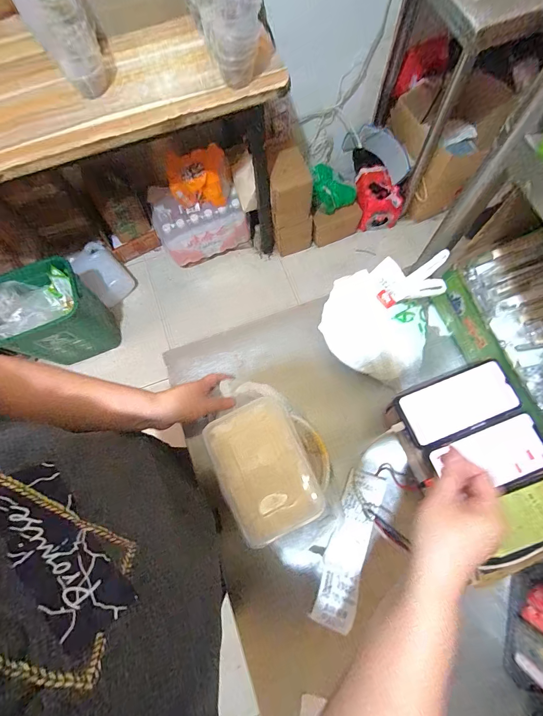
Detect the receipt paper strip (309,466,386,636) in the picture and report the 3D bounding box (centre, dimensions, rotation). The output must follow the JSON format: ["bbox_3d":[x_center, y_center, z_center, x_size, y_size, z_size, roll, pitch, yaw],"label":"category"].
[{"bbox_3d":[0.120,0.283,0.501,0.059,0.036,0.213,20,76,7],"label":"receipt paper strip"}]

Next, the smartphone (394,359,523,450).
[{"bbox_3d":[0.265,0.064,0.472,0.159,0.012,0.077,-21,75,-4],"label":"smartphone"}]

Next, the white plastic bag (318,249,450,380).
[{"bbox_3d":[0.167,-0.061,0.512,0.170,0.119,0.153,18,76,7],"label":"white plastic bag"}]

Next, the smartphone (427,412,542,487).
[{"bbox_3d":[0.291,0.131,0.439,0.150,0.007,0.074,-21,75,-4],"label":"smartphone"}]

